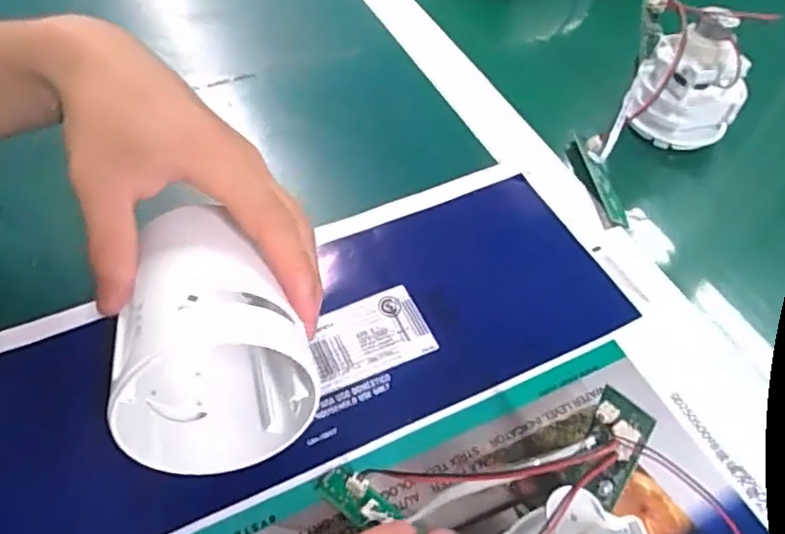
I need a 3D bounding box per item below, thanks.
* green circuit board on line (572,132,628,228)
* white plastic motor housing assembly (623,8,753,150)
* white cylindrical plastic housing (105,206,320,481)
[{"bbox_3d":[0.132,-0.057,0.386,0.012,0.006,0.078,-6,53,-4],"label":"green circuit board on line"},{"bbox_3d":[0.186,-0.113,0.379,0.064,0.082,0.047,25,57,18],"label":"white plastic motor housing assembly"},{"bbox_3d":[-0.076,0.026,0.256,0.074,0.078,0.096,-11,53,-7],"label":"white cylindrical plastic housing"}]

